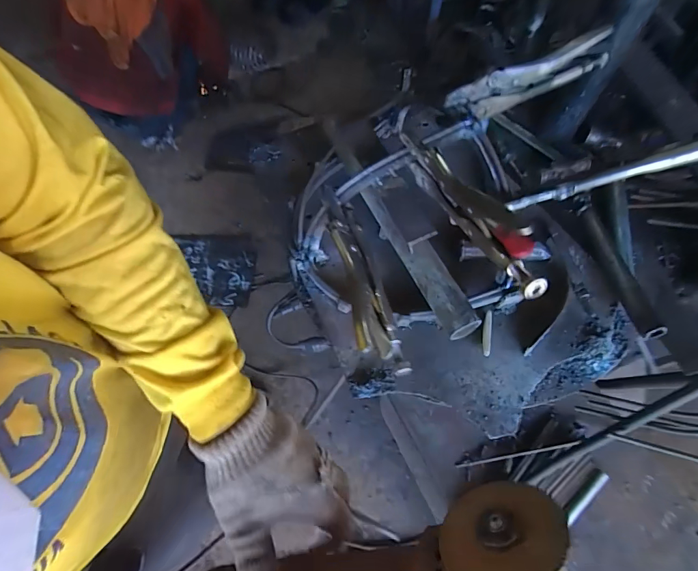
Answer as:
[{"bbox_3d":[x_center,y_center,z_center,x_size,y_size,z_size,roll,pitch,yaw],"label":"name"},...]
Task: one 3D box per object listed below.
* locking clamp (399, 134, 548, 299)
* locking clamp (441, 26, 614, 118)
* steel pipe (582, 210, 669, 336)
[{"bbox_3d":[0.083,-0.066,0.298,0.014,0.050,0.173,-21,48,-8],"label":"locking clamp"},{"bbox_3d":[0.169,-0.192,0.377,0.171,0.046,0.021,-24,68,-8],"label":"locking clamp"},{"bbox_3d":[0.279,-0.013,0.426,0.015,0.025,0.149,-7,60,-4],"label":"steel pipe"}]

